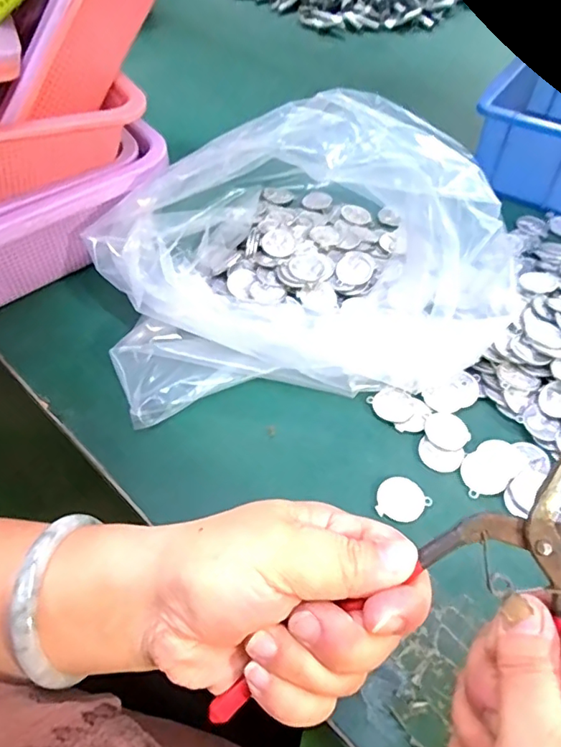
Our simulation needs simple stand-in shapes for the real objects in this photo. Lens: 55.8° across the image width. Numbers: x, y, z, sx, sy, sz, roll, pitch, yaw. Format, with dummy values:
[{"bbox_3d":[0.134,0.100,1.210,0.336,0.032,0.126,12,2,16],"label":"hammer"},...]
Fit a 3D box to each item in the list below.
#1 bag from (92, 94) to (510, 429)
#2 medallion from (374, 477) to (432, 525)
[{"bbox_3d":[0.002,-0.116,0.410,0.287,0.127,0.269,-12,54,-8],"label":"bag"},{"bbox_3d":[0.076,0.081,0.337,0.032,0.004,0.029,-38,61,-25],"label":"medallion"}]

